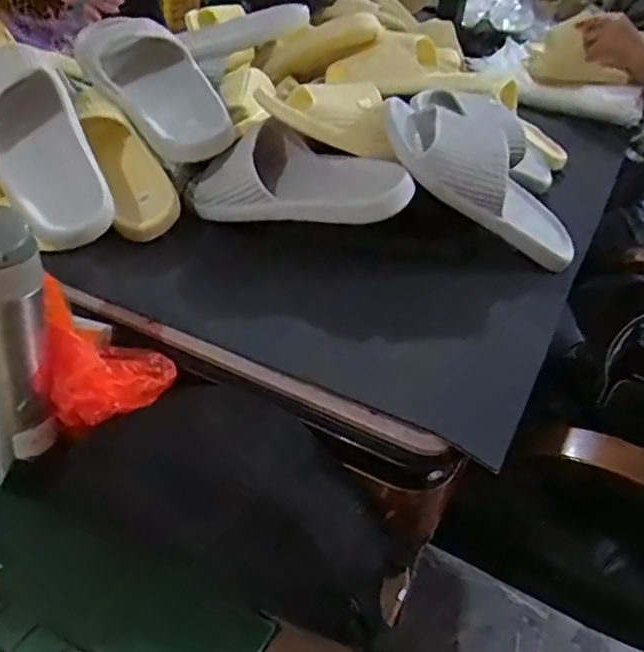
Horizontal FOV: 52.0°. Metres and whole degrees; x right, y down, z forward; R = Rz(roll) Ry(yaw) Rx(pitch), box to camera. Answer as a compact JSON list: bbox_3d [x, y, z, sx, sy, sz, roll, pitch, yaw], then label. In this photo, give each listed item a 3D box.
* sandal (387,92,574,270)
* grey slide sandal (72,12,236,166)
[{"bbox_3d":[0.178,-0.157,0.703,0.268,0.072,0.094,35,32,-14],"label":"sandal"},{"bbox_3d":[-0.193,-0.278,0.771,0.106,0.083,0.266,-40,74,-2],"label":"grey slide sandal"}]

